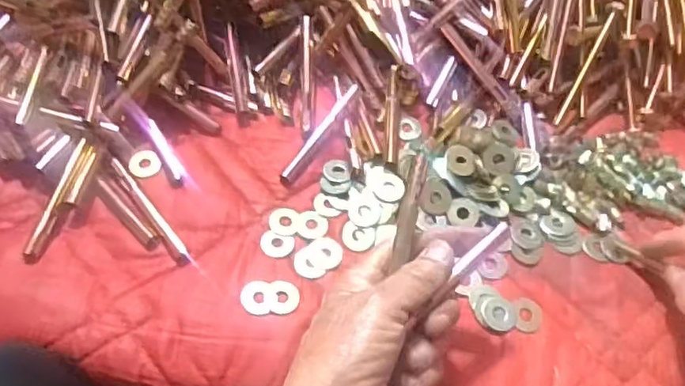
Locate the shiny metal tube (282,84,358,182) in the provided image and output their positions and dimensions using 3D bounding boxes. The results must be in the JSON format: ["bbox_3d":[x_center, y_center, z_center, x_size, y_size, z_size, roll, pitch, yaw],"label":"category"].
[{"bbox_3d":[-0.017,-0.044,0.446,0.007,0.012,0.091,30,62,13],"label":"shiny metal tube"}]

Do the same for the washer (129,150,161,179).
[{"bbox_3d":[-0.136,-0.020,0.427,0.020,0.006,0.023,-11,61,-10],"label":"washer"}]

